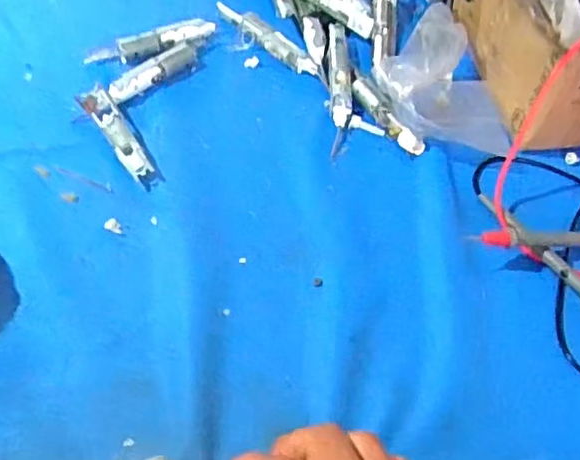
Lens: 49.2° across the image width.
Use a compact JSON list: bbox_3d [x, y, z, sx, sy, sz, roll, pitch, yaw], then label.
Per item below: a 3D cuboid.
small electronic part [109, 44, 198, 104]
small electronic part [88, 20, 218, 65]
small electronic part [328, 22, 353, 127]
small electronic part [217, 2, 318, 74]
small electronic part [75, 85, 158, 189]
[{"bbox_3d":[-0.114,-0.132,0.537,0.088,0.017,0.017,-36,63,-27],"label":"small electronic part"},{"bbox_3d":[-0.121,-0.166,0.565,0.117,0.017,0.025,-19,56,-18],"label":"small electronic part"},{"bbox_3d":[0.043,-0.137,0.554,0.018,0.016,0.123,3,53,-2],"label":"small electronic part"},{"bbox_3d":[-0.022,-0.177,0.581,0.019,0.016,0.121,-35,63,-27],"label":"small electronic part"},{"bbox_3d":[-0.132,-0.072,0.491,0.022,0.021,0.105,-26,59,-22],"label":"small electronic part"}]

